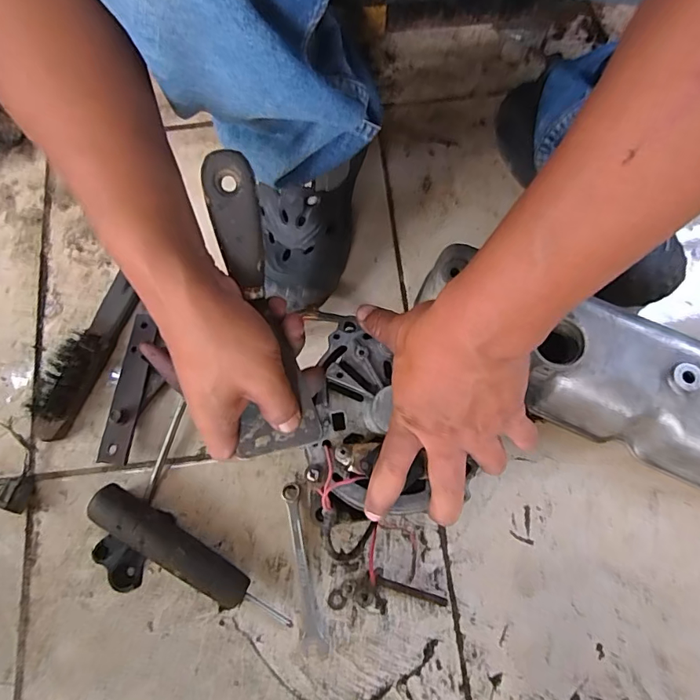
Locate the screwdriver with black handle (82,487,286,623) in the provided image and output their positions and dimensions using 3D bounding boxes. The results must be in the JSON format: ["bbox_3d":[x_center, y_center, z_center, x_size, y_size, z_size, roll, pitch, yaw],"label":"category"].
[{"bbox_3d":[-0.152,0.197,0.444,0.207,0.040,0.037,33,77,9],"label":"screwdriver with black handle"}]

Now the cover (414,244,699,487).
[{"bbox_3d":[0.283,0.042,0.453,0.466,0.086,0.108,25,76,7],"label":"cover"}]

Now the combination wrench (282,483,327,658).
[{"bbox_3d":[-0.045,0.207,0.452,0.021,0.007,0.153,-9,74,-2],"label":"combination wrench"}]

